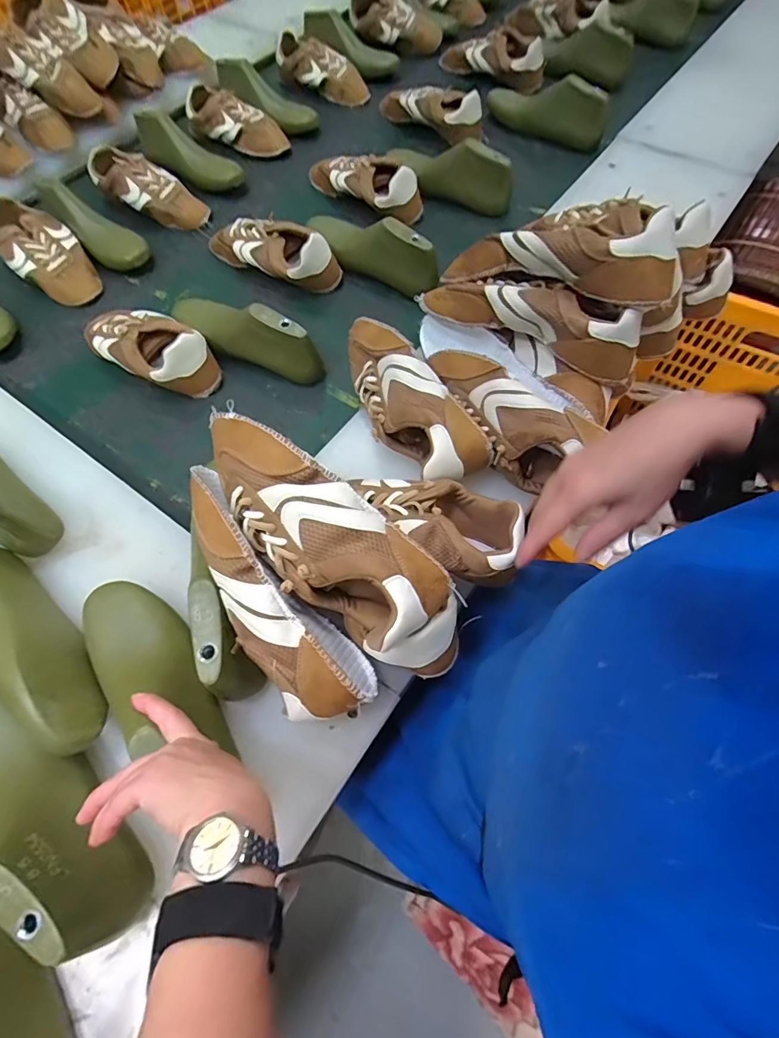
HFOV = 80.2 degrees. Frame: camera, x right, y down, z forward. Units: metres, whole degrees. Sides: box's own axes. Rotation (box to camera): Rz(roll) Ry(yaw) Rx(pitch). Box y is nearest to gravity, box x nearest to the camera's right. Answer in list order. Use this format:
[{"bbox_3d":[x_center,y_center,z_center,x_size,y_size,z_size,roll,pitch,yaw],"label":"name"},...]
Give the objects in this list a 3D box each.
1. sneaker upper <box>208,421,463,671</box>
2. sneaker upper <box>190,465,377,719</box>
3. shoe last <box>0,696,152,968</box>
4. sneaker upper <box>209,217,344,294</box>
[{"bbox_3d":[-0.043,0.028,0.382,0.288,0.093,0.091,45,72,-7],"label":"sneaker upper"},{"bbox_3d":[-0.107,0.065,0.393,0.071,0.067,0.242,-36,89,-15],"label":"sneaker upper"},{"bbox_3d":[-0.293,0.221,0.368,0.249,0.082,0.072,31,69,14],"label":"shoe last"},{"bbox_3d":[-0.199,-0.439,0.762,0.244,0.088,0.084,27,68,13],"label":"sneaker upper"}]

